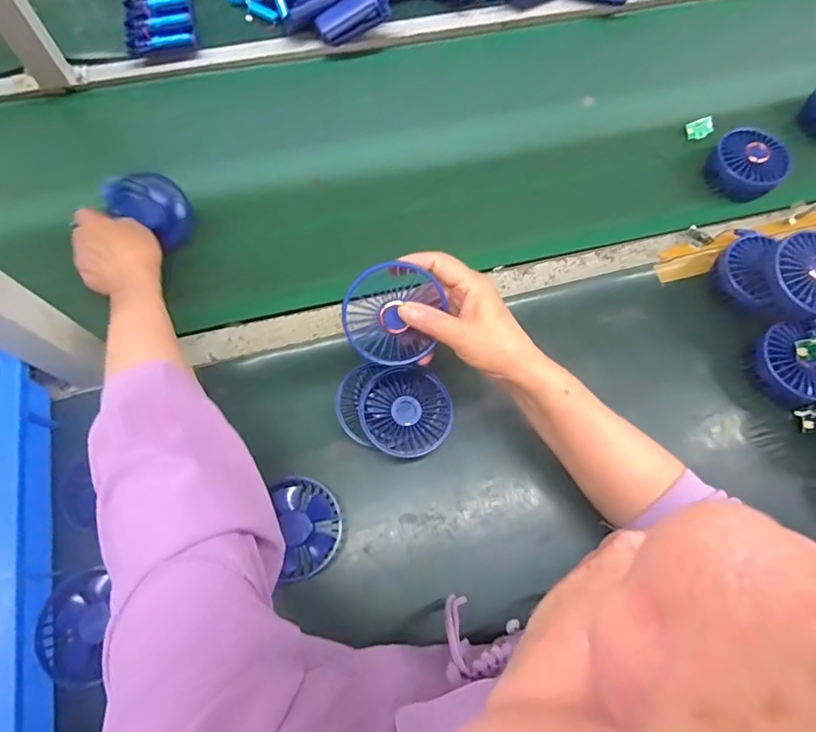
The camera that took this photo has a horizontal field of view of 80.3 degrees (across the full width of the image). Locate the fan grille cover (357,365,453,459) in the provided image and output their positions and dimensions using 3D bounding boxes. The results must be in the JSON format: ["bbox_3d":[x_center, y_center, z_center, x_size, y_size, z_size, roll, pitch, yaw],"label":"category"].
[{"bbox_3d":[-0.002,0.042,0.475,0.087,0.013,0.090,-21,70,-9],"label":"fan grille cover"}]

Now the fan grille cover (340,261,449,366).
[{"bbox_3d":[-0.015,-0.042,0.404,0.079,0.012,0.080,19,104,-13],"label":"fan grille cover"}]

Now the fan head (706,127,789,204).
[{"bbox_3d":[0.431,-0.257,0.615,0.084,0.040,0.081,40,73,14],"label":"fan head"}]

